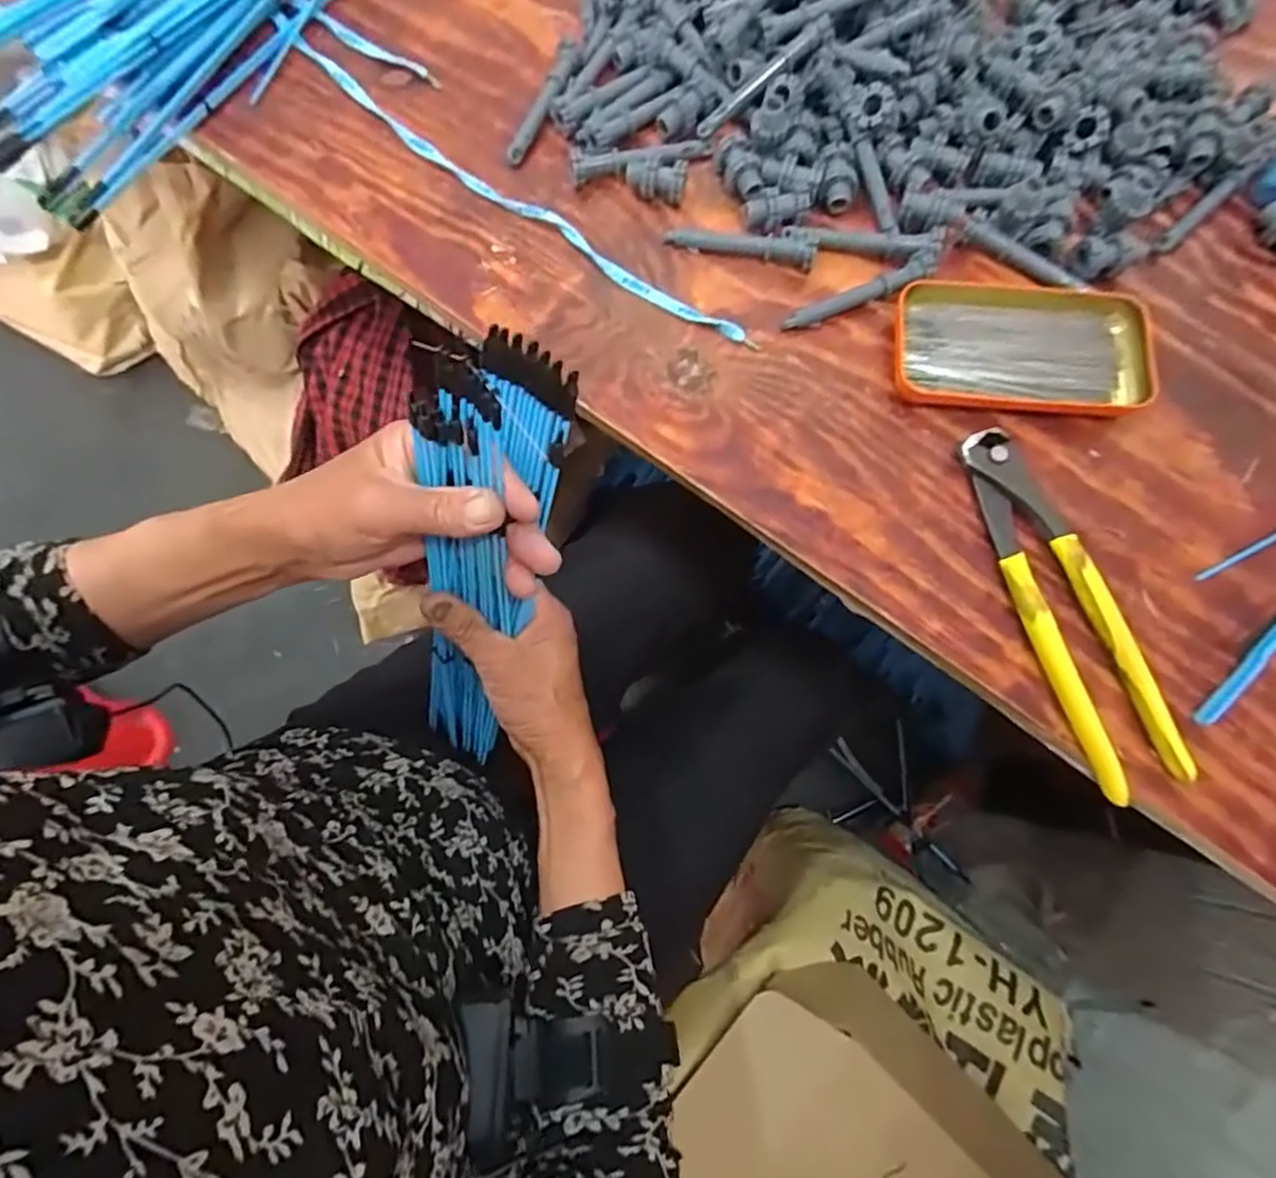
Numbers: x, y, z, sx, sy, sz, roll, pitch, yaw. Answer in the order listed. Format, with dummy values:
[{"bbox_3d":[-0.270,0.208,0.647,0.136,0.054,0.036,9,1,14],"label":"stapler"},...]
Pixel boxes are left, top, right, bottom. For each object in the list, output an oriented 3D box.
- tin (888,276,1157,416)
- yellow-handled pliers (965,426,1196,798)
[{"bbox_3d":[0.228,-0.141,0.397,0.147,0.018,0.080,6,74,1],"label":"tin"},{"bbox_3d":[0.227,0.007,0.360,0.051,0.017,0.199,-18,75,-6],"label":"yellow-handled pliers"}]

